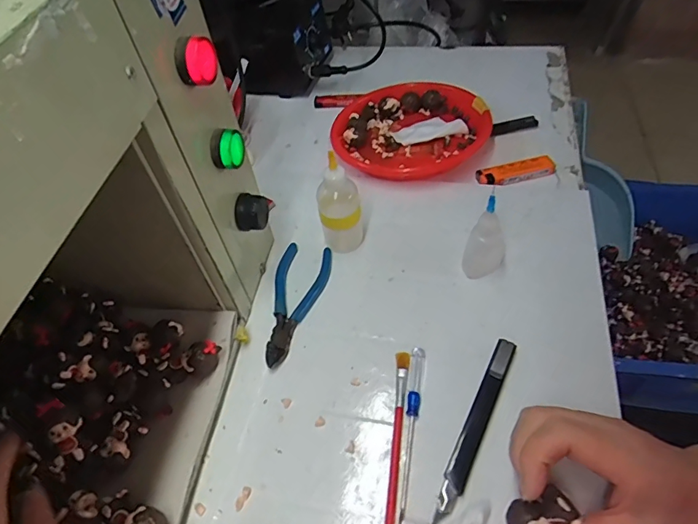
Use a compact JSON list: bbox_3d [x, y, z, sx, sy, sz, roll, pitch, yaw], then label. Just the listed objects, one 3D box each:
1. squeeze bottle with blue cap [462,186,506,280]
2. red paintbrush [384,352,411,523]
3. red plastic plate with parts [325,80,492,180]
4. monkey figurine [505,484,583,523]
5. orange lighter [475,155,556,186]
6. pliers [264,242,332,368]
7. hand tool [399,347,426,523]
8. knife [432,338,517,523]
[{"bbox_3d":[0.118,-0.023,0.404,0.023,0.088,0.033,34,61,29],"label":"squeeze bottle with blue cap"},{"bbox_3d":[0.034,0.130,0.338,0.011,0.006,0.141,3,51,9],"label":"red paintbrush"},{"bbox_3d":[0.062,-0.152,0.547,0.163,0.034,0.151,-3,50,4],"label":"red plastic plate with parts"},{"bbox_3d":[0.107,0.148,0.275,0.047,0.014,0.022,-37,48,18],"label":"monkey figurine"},{"bbox_3d":[0.179,-0.097,0.506,0.081,0.013,0.024,-5,50,2],"label":"orange lighter"},{"bbox_3d":[-0.050,0.035,0.426,0.050,0.008,0.127,5,51,10],"label":"pliers"},{"bbox_3d":[0.045,0.118,0.344,0.009,0.008,0.121,6,51,11],"label":"hand tool"},{"bbox_3d":[0.091,0.114,0.339,0.014,0.011,0.139,20,55,21],"label":"knife"}]

